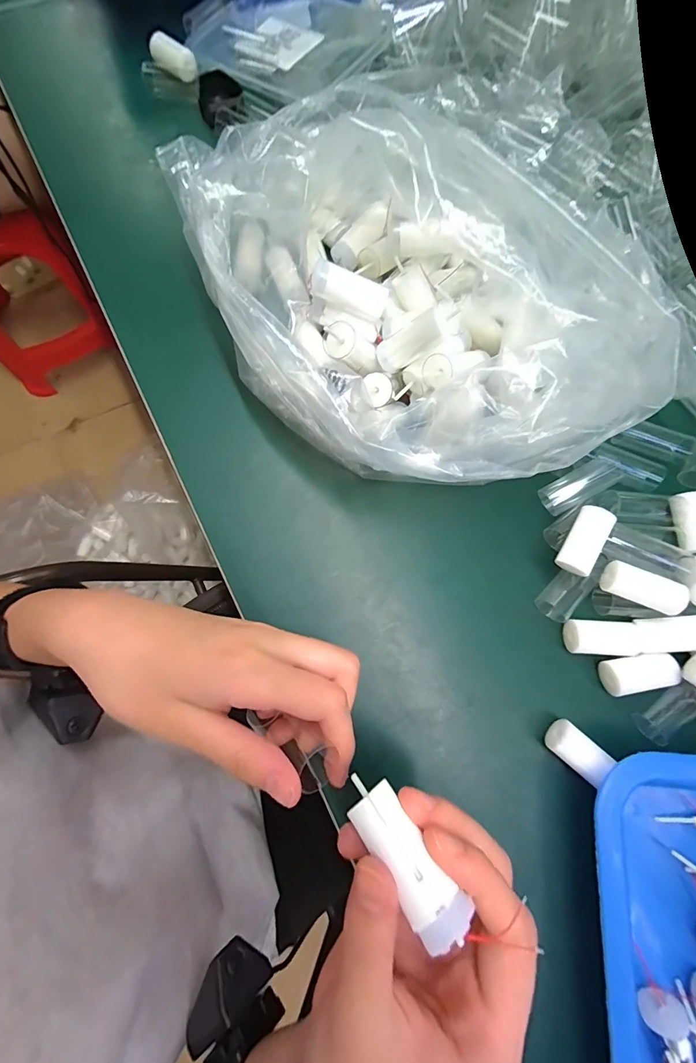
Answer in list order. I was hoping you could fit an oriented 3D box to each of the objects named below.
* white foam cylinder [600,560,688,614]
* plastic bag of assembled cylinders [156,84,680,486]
[{"bbox_3d":[0.178,0.035,0.246,0.043,0.023,0.021,23,79,4],"label":"white foam cylinder"},{"bbox_3d":[0.045,-0.151,0.255,0.240,0.096,0.276,-23,79,-5],"label":"plastic bag of assembled cylinders"}]

